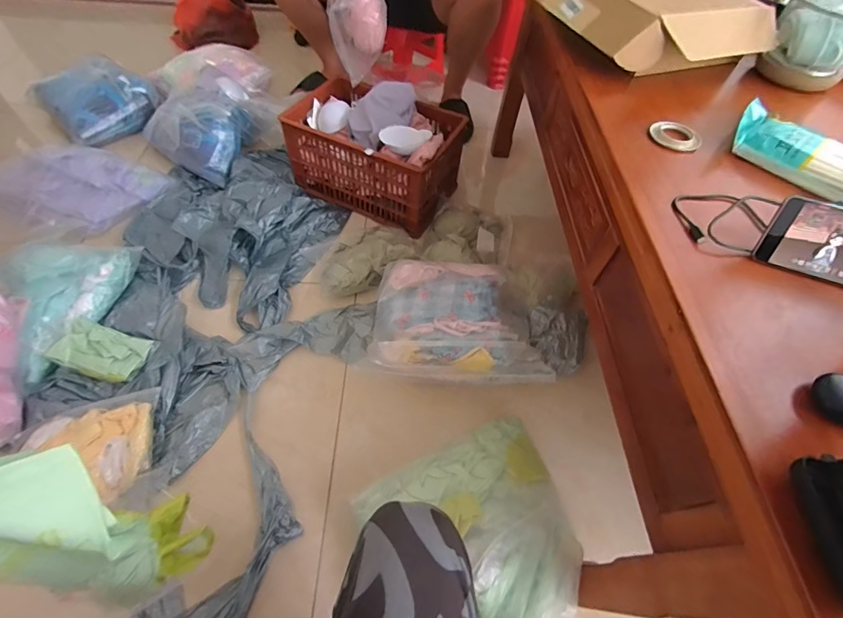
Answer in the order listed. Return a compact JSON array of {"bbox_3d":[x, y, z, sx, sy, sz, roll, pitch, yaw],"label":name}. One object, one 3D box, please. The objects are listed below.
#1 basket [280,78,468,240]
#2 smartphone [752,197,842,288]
[{"bbox_3d":[-0.143,-0.475,1.172,0.455,0.218,0.277,24,58,12],"label":"basket"},{"bbox_3d":[0.466,-0.065,0.427,0.160,0.079,0.008,17,24,12],"label":"smartphone"}]

